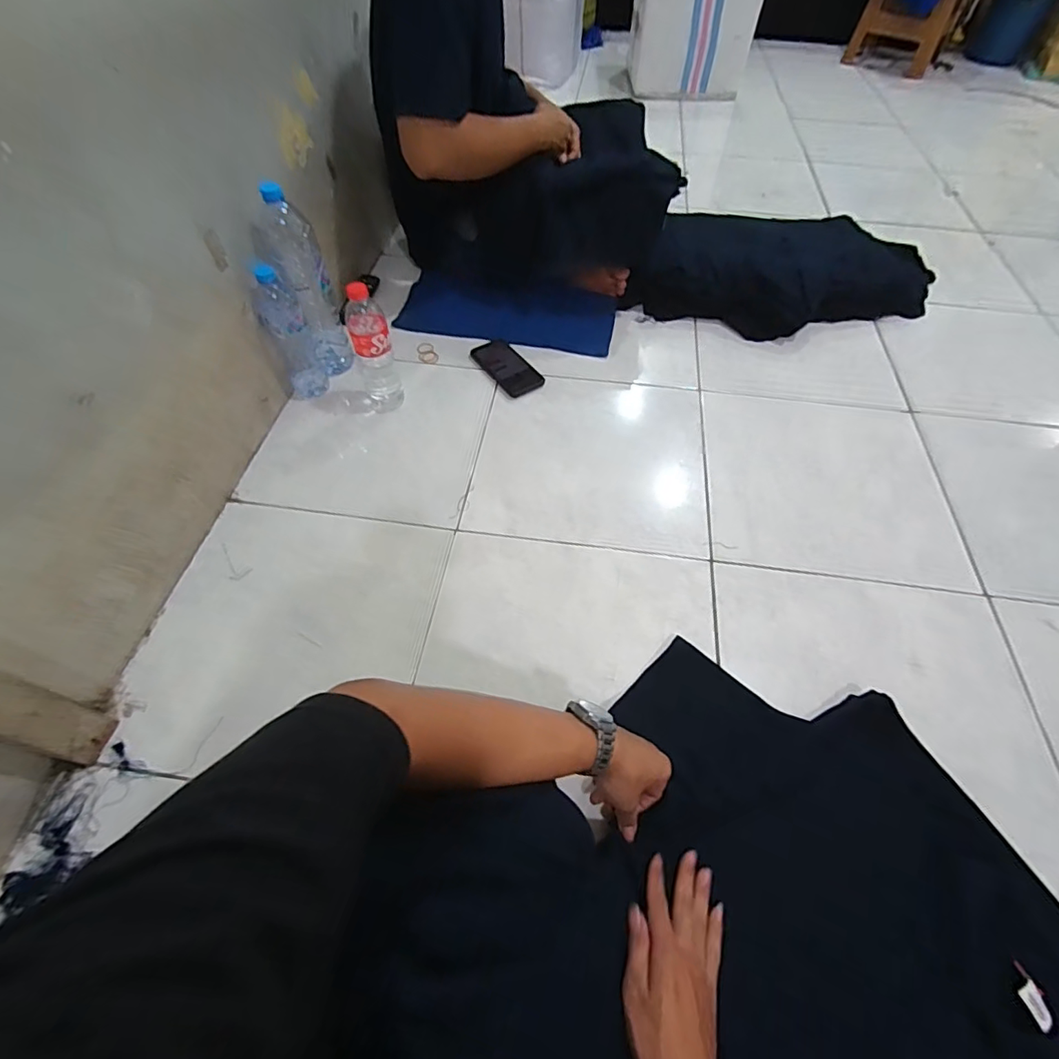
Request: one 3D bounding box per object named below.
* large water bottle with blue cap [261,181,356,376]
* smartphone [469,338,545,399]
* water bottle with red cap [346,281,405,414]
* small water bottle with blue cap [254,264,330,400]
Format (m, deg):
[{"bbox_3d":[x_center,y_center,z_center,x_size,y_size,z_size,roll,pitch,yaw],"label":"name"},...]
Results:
[{"bbox_3d":[-0.387,-0.414,0.887,0.088,0.306,0.092,-18,58,-13],"label":"large water bottle with blue cap"},{"bbox_3d":[-0.046,-0.330,1.036,0.078,0.010,0.169,-30,62,-20],"label":"smartphone"},{"bbox_3d":[-0.269,-0.313,0.881,0.067,0.215,0.069,-17,58,-13],"label":"water bottle with red cap"},{"bbox_3d":[-0.419,-0.337,0.888,0.071,0.222,0.063,-23,59,-16],"label":"small water bottle with blue cap"}]

